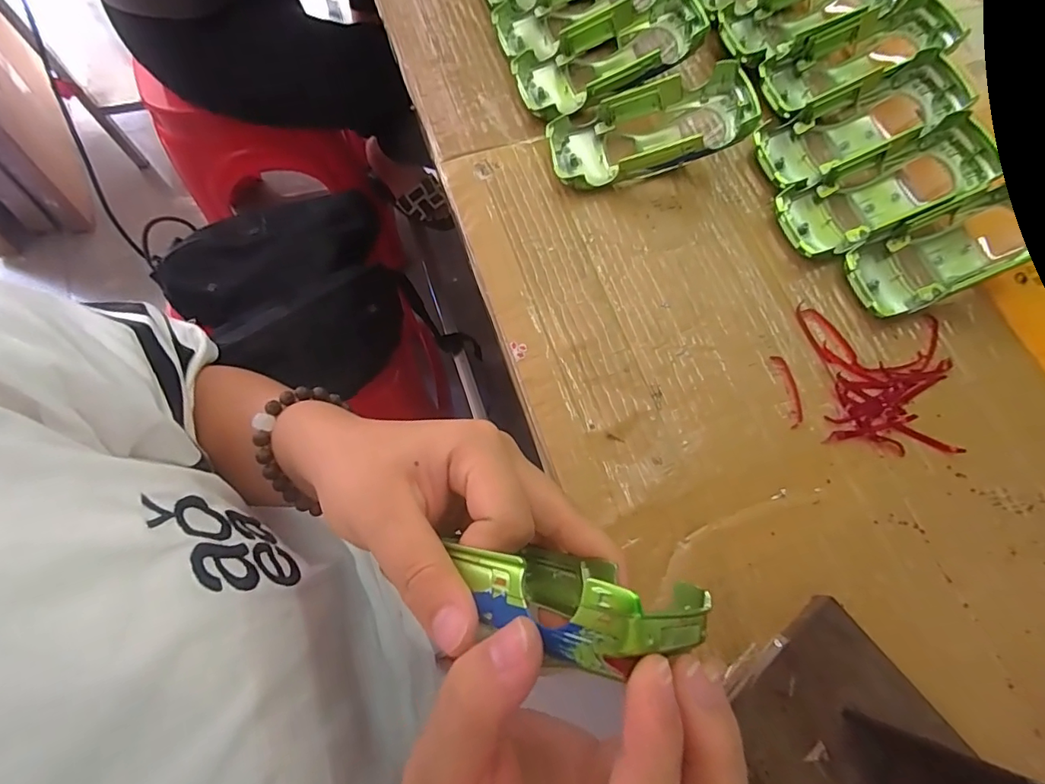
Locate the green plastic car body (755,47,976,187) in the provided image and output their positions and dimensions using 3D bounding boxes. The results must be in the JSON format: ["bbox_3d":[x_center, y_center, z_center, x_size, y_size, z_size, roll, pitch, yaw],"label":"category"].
[{"bbox_3d":[0.234,-0.182,0.349,0.135,0.039,0.060,-25,74,5],"label":"green plastic car body"}]

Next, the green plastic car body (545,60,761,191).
[{"bbox_3d":[0.085,-0.174,0.332,0.128,0.044,0.056,-8,72,-4],"label":"green plastic car body"}]

